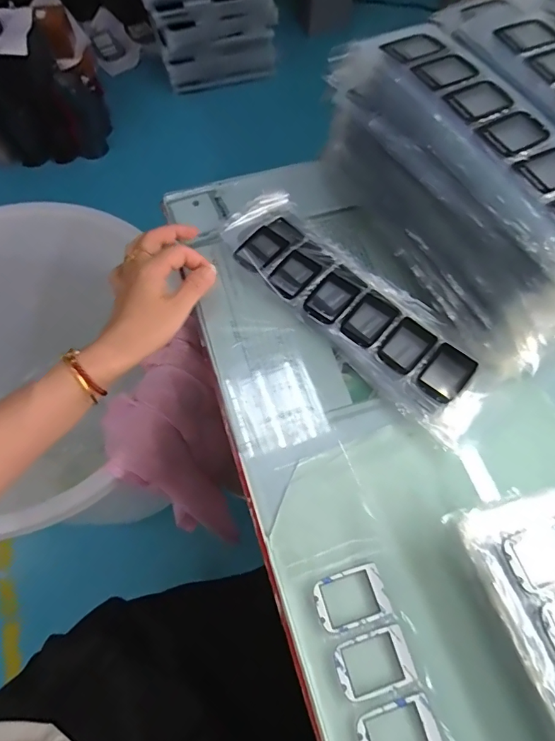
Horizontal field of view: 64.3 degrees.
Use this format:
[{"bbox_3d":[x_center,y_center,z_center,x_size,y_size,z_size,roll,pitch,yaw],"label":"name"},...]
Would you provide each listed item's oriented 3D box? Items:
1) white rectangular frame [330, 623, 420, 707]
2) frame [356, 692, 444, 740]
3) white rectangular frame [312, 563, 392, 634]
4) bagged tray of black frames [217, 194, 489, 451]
[{"bbox_3d":[0.066,0.199,0.300,0.052,0.004,0.037,-17,67,-8],"label":"white rectangular frame"},{"bbox_3d":[0.079,0.236,0.284,0.052,0.004,0.037,-18,67,-9],"label":"frame"},{"bbox_3d":[0.052,0.163,0.316,0.052,0.004,0.036,-17,67,-8],"label":"white rectangular frame"},{"bbox_3d":[0.068,-0.062,0.410,0.084,0.023,0.285,-42,72,-17],"label":"bagged tray of black frames"}]

